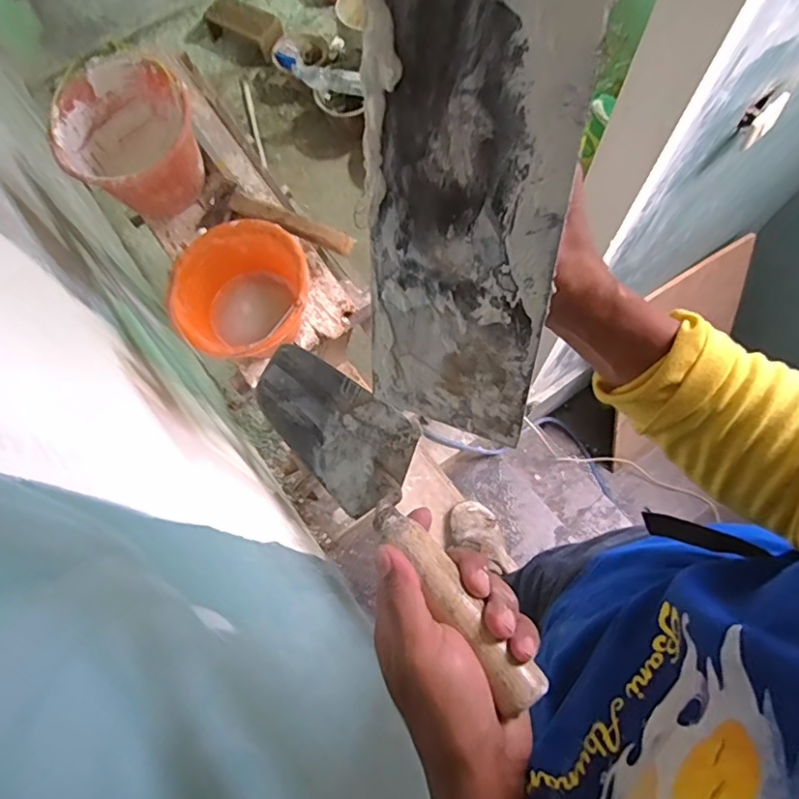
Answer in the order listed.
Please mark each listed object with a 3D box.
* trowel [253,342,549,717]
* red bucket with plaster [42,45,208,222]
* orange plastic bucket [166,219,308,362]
[{"bbox_3d":[-0.002,0.068,0.387,0.075,0.075,0.285,-36,56,-10],"label":"trowel"},{"bbox_3d":[-0.539,-0.521,1.154,0.268,0.178,0.272,-1,71,2],"label":"red bucket with plaster"},{"bbox_3d":[-0.280,-0.177,1.058,0.246,0.154,0.245,-1,71,2],"label":"orange plastic bucket"}]

